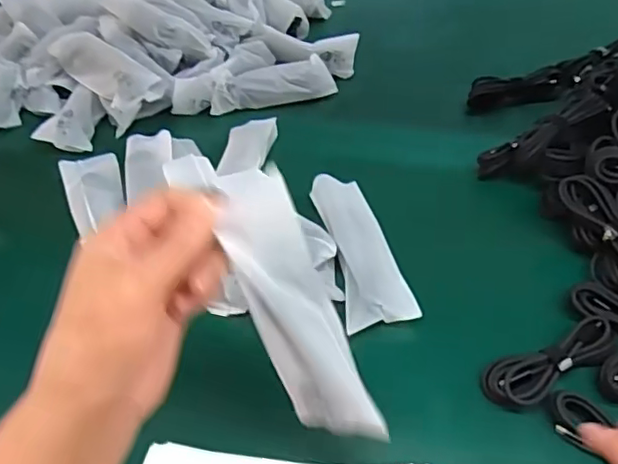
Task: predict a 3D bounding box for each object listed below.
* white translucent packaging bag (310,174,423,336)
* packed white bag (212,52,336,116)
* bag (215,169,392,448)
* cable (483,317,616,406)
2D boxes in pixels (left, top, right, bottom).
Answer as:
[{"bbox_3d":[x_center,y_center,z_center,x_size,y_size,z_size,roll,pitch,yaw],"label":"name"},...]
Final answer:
[{"bbox_3d":[0.040,0.010,0.508,0.053,0.017,0.156,-14,54,-7],"label":"white translucent packaging bag"},{"bbox_3d":[-0.043,-0.171,0.686,0.140,0.029,0.048,-10,49,-4],"label":"packed white bag"},{"bbox_3d":[-0.006,0.042,0.321,0.046,0.162,0.031,-28,18,-16],"label":"bag"},{"bbox_3d":[0.180,0.096,0.438,0.106,0.015,0.036,-22,55,-13],"label":"cable"}]

